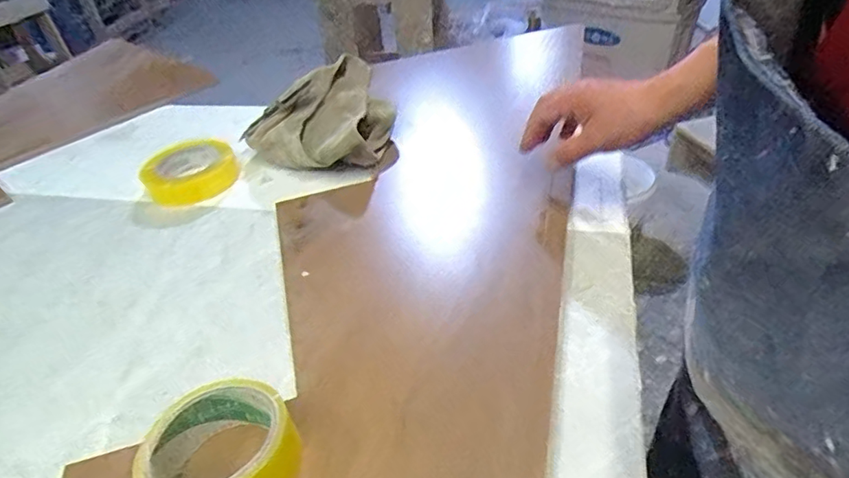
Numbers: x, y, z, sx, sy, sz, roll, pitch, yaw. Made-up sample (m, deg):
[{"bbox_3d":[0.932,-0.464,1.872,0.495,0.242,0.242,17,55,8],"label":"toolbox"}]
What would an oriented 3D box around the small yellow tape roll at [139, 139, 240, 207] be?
[{"bbox_3d":[-0.312,-0.092,0.718,0.116,0.048,0.108,-5,39,4],"label":"small yellow tape roll"}]

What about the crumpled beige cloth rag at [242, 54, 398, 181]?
[{"bbox_3d":[-0.136,-0.159,0.721,0.184,0.104,0.189,-23,41,-19],"label":"crumpled beige cloth rag"}]

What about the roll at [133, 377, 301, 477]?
[{"bbox_3d":[-0.133,0.148,0.361,0.095,0.050,0.093,-5,39,4],"label":"roll"}]

